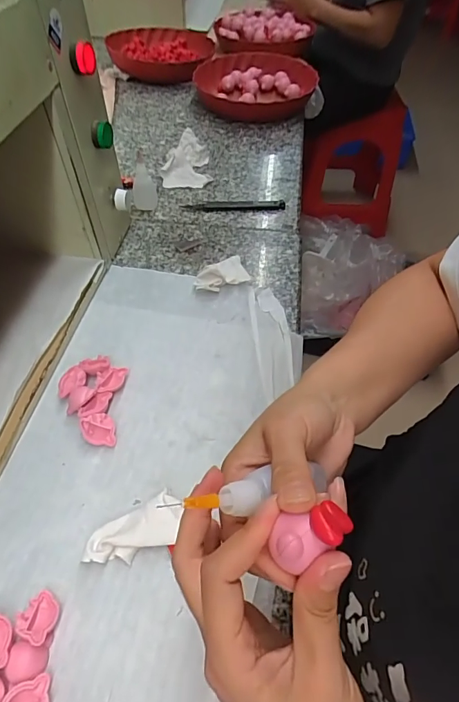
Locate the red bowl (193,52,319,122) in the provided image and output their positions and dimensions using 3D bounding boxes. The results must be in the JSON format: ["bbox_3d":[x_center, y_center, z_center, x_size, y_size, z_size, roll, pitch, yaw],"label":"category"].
[{"bbox_3d":[0.056,-0.512,0.830,0.231,0.056,0.230,2,52,-2],"label":"red bowl"}]

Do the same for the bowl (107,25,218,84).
[{"bbox_3d":[-0.150,-0.635,0.903,0.208,0.069,0.191,2,52,-2],"label":"bowl"}]

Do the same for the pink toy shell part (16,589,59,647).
[{"bbox_3d":[-0.140,0.195,0.310,0.025,0.008,0.032,16,28,5],"label":"pink toy shell part"}]

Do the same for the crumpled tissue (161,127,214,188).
[{"bbox_3d":[-0.073,-0.322,0.702,0.077,0.025,0.132,-5,52,-5],"label":"crumpled tissue"}]

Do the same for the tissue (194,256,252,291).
[{"bbox_3d":[-0.005,-0.094,0.533,0.076,0.019,0.044,-35,60,-25],"label":"tissue"}]

